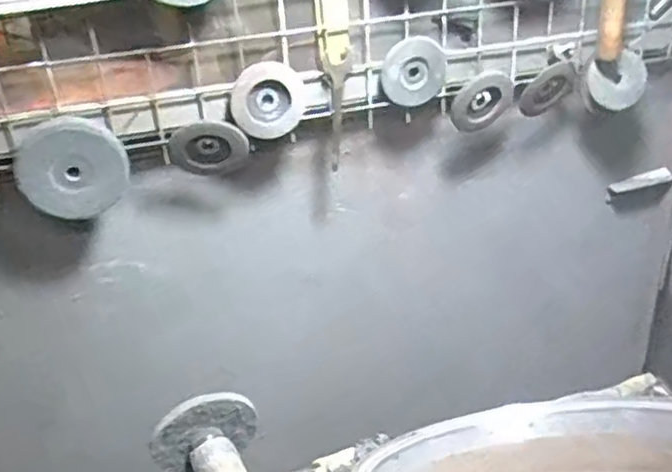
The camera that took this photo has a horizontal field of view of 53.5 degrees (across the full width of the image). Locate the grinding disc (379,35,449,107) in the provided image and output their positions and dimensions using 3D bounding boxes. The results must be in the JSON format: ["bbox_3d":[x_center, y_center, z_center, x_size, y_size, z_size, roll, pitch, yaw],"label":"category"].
[{"bbox_3d":[0.104,-0.216,0.879,0.089,0.086,0.011,-8,29,-9],"label":"grinding disc"}]

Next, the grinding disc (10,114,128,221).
[{"bbox_3d":[-0.309,-0.080,0.784,0.119,0.110,0.033,-11,29,-14],"label":"grinding disc"}]

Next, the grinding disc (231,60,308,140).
[{"bbox_3d":[-0.086,-0.171,0.839,0.092,0.089,0.011,-10,29,-13],"label":"grinding disc"}]

